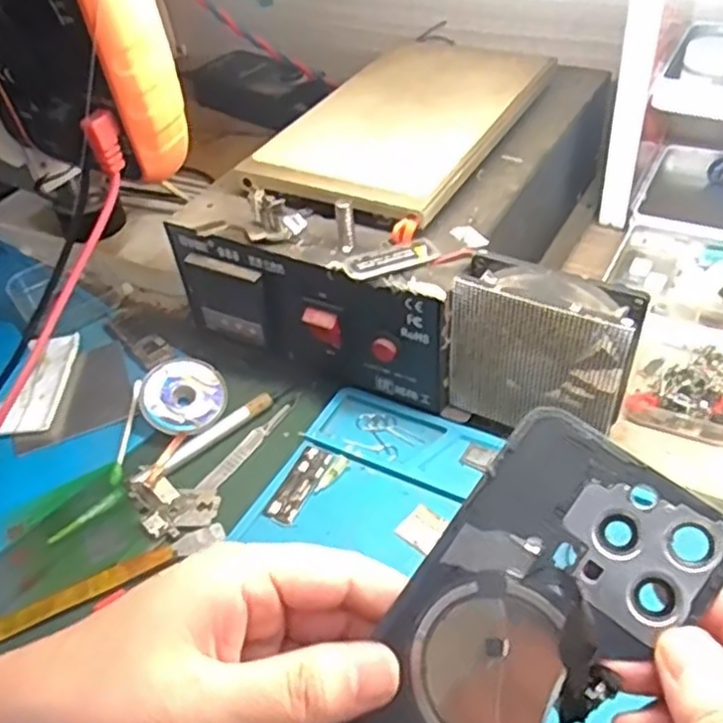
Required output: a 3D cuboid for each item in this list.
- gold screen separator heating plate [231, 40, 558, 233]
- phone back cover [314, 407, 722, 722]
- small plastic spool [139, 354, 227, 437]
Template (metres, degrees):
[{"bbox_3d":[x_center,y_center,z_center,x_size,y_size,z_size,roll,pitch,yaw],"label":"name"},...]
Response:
[{"bbox_3d":[0.029,-0.141,0.423,0.111,0.023,0.184,18,49,24],"label":"gold screen separator heating plate"},{"bbox_3d":[0.041,0.095,0.221,0.072,0.007,0.154,35,88,23],"label":"phone back cover"},{"bbox_3d":[-0.098,0.018,0.398,0.048,0.008,0.045,3,65,-6],"label":"small plastic spool"}]

